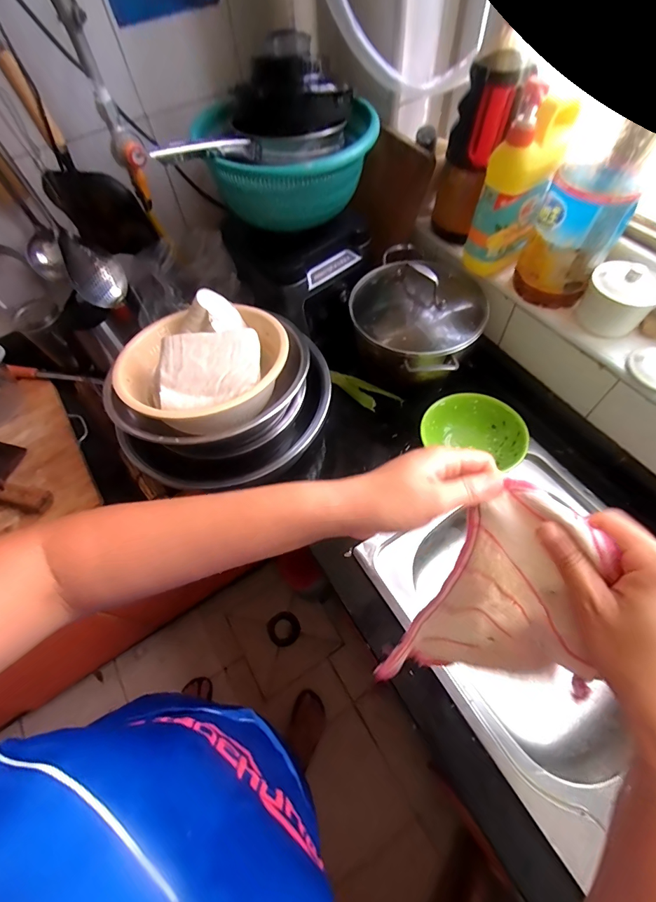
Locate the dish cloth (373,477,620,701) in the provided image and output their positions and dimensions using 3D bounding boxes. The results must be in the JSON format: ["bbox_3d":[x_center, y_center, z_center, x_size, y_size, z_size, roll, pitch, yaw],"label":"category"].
[{"bbox_3d":[0.129,0.124,0.294,0.111,0.195,0.064,24,37,17],"label":"dish cloth"}]

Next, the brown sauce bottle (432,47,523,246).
[{"bbox_3d":[0.226,-0.460,0.631,0.076,0.252,0.064,4,60,7],"label":"brown sauce bottle"}]

